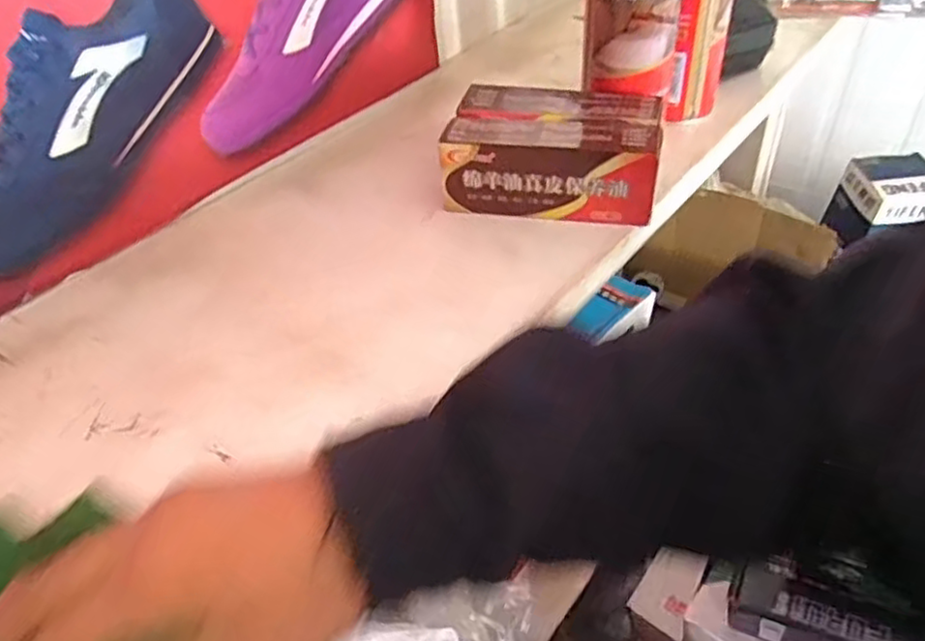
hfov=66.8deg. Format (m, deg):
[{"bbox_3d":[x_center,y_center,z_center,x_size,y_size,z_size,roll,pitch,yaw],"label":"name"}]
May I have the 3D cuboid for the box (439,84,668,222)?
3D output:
[{"bbox_3d":[0.068,-0.120,0.507,0.149,0.068,0.084,8,43,11],"label":"box"}]

